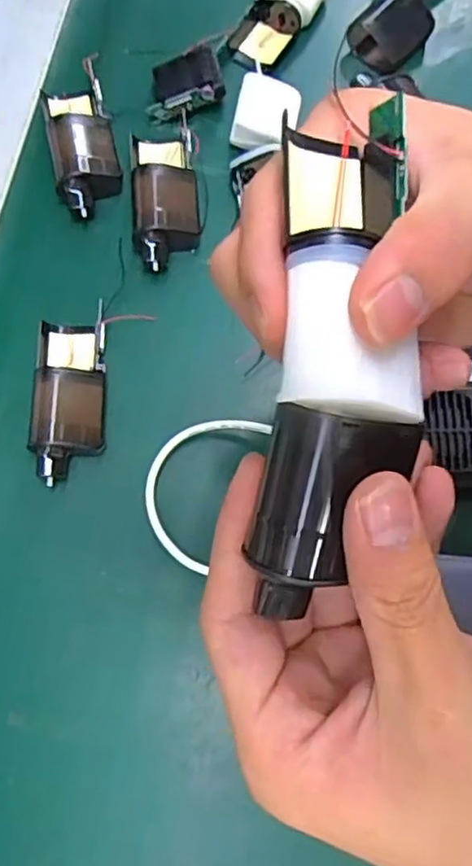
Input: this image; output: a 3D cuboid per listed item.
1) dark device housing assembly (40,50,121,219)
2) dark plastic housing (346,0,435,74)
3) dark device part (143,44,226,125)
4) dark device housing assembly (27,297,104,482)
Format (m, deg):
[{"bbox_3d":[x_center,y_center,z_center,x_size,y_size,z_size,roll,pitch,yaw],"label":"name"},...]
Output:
[{"bbox_3d":[-0.091,-0.175,0.383,0.037,0.024,0.101,-12,77,-3],"label":"dark device housing assembly"},{"bbox_3d":[0.097,-0.248,0.398,0.046,0.025,0.036,-43,80,-10],"label":"dark plastic housing"},{"bbox_3d":[-0.033,-0.209,0.392,0.045,0.021,0.031,-16,77,-4],"label":"dark device part"},{"bbox_3d":[-0.088,-0.020,0.348,0.036,0.025,0.089,-2,76,-1],"label":"dark device housing assembly"}]

